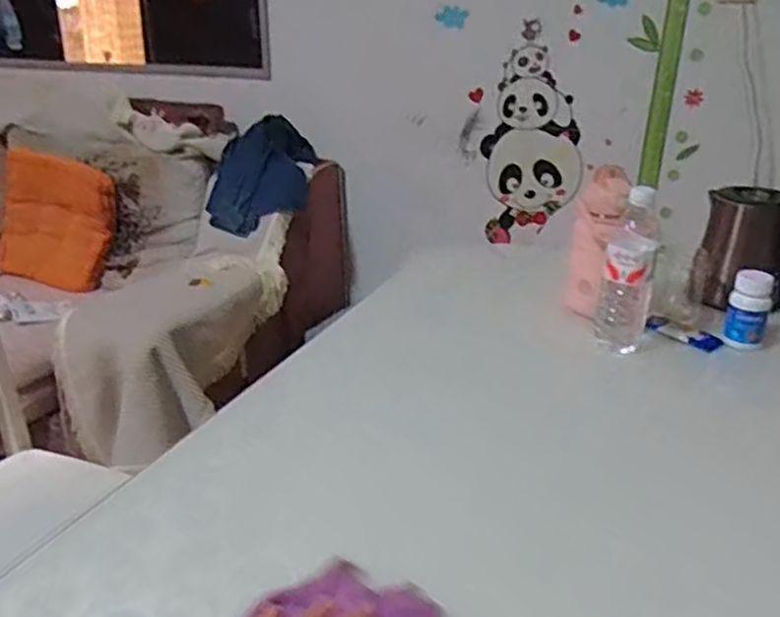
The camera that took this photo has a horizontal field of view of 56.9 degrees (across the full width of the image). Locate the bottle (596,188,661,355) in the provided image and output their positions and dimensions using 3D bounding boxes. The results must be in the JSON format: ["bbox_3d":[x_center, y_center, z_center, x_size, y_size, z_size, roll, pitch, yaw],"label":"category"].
[{"bbox_3d":[0.322,-0.044,0.975,0.065,0.221,0.062,9,25,20],"label":"bottle"}]

